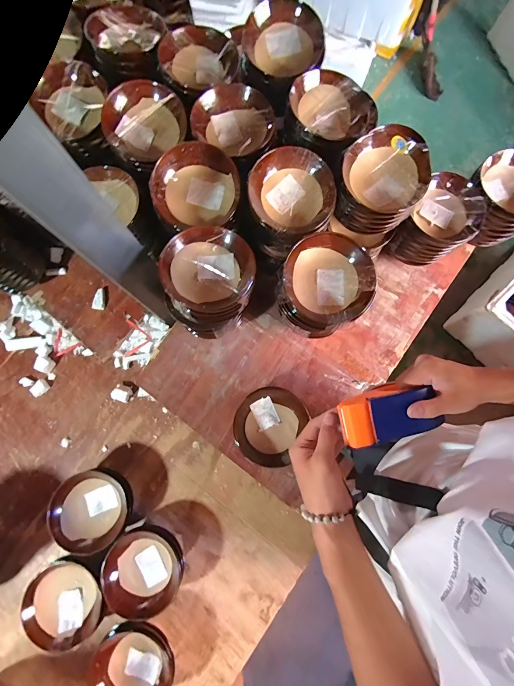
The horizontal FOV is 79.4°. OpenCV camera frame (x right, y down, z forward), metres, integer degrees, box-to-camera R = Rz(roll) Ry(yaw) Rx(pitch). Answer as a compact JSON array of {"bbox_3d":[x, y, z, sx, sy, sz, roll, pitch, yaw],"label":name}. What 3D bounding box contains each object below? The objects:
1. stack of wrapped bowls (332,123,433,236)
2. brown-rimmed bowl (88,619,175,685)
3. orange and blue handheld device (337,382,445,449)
[{"bbox_3d":[0.236,-0.309,0.602,0.157,0.088,0.158,19,80,4],"label":"stack of wrapped bowls"},{"bbox_3d":[-0.249,0.663,0.642,0.146,0.090,0.140,0,79,1],"label":"brown-rimmed bowl"},{"bbox_3d":[0.177,0.097,0.420,0.132,0.045,0.069,-15,79,-2],"label":"orange and blue handheld device"}]

